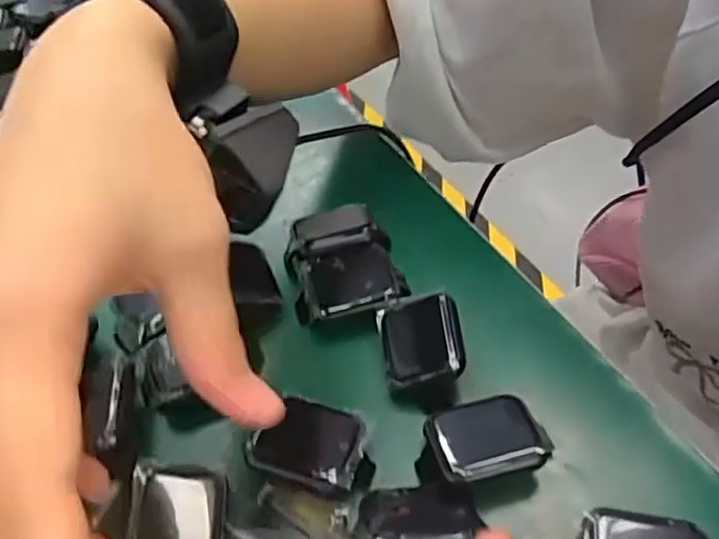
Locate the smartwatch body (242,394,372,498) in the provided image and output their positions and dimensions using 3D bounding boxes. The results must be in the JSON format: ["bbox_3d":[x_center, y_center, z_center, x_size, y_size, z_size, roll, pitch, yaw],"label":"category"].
[{"bbox_3d":[-0.018,0.071,0.270,0.048,0.011,0.036,13,53,15],"label":"smartwatch body"}]

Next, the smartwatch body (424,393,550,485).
[{"bbox_3d":[0.050,0.069,0.267,0.045,0.012,0.035,-12,39,-4],"label":"smartwatch body"}]

